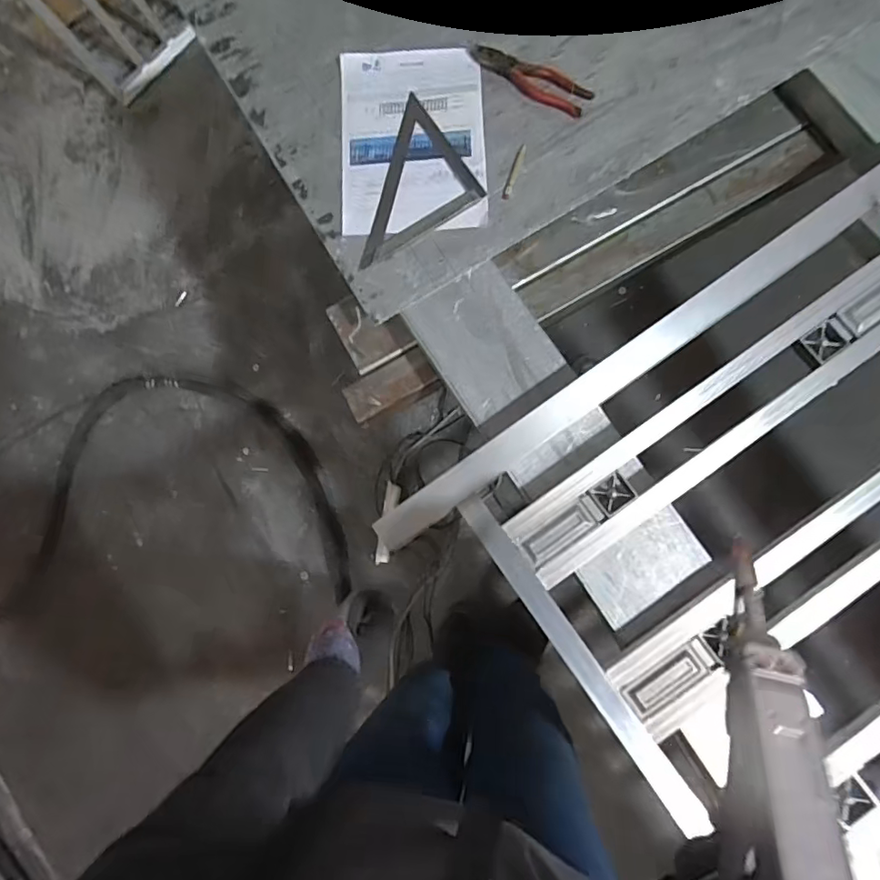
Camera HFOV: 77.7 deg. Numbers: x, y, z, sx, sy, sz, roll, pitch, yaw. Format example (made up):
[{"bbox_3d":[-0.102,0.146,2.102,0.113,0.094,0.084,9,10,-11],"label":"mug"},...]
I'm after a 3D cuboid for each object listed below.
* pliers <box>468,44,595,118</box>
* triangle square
[{"bbox_3d":[0.131,-0.536,0.805,0.190,0.013,0.048,33,85,9],"label":"pliers"},{"bbox_3d":[-0.011,-0.363,0.789,0.139,0.013,0.268,14,81,2],"label":"triangle square"}]

